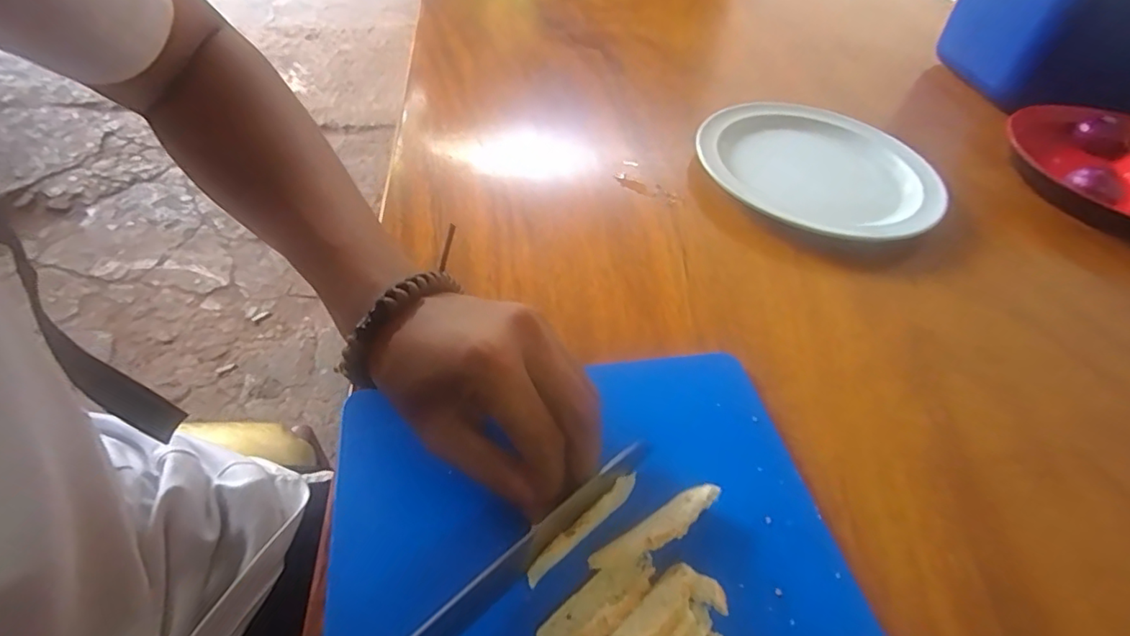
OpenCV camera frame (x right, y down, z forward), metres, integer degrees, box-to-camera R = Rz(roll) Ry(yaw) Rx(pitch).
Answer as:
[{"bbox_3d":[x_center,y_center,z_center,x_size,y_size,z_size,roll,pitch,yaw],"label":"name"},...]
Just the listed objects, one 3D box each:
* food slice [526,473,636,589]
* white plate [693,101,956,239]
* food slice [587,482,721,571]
[{"bbox_3d":[0.011,0.098,0.264,0.009,0.014,0.071,37,54,25],"label":"food slice"},{"bbox_3d":[0.230,-0.141,0.521,0.211,0.024,0.211,3,47,-4],"label":"white plate"},{"bbox_3d":[0.045,0.101,0.265,0.071,0.016,0.015,-23,54,-25],"label":"food slice"}]

